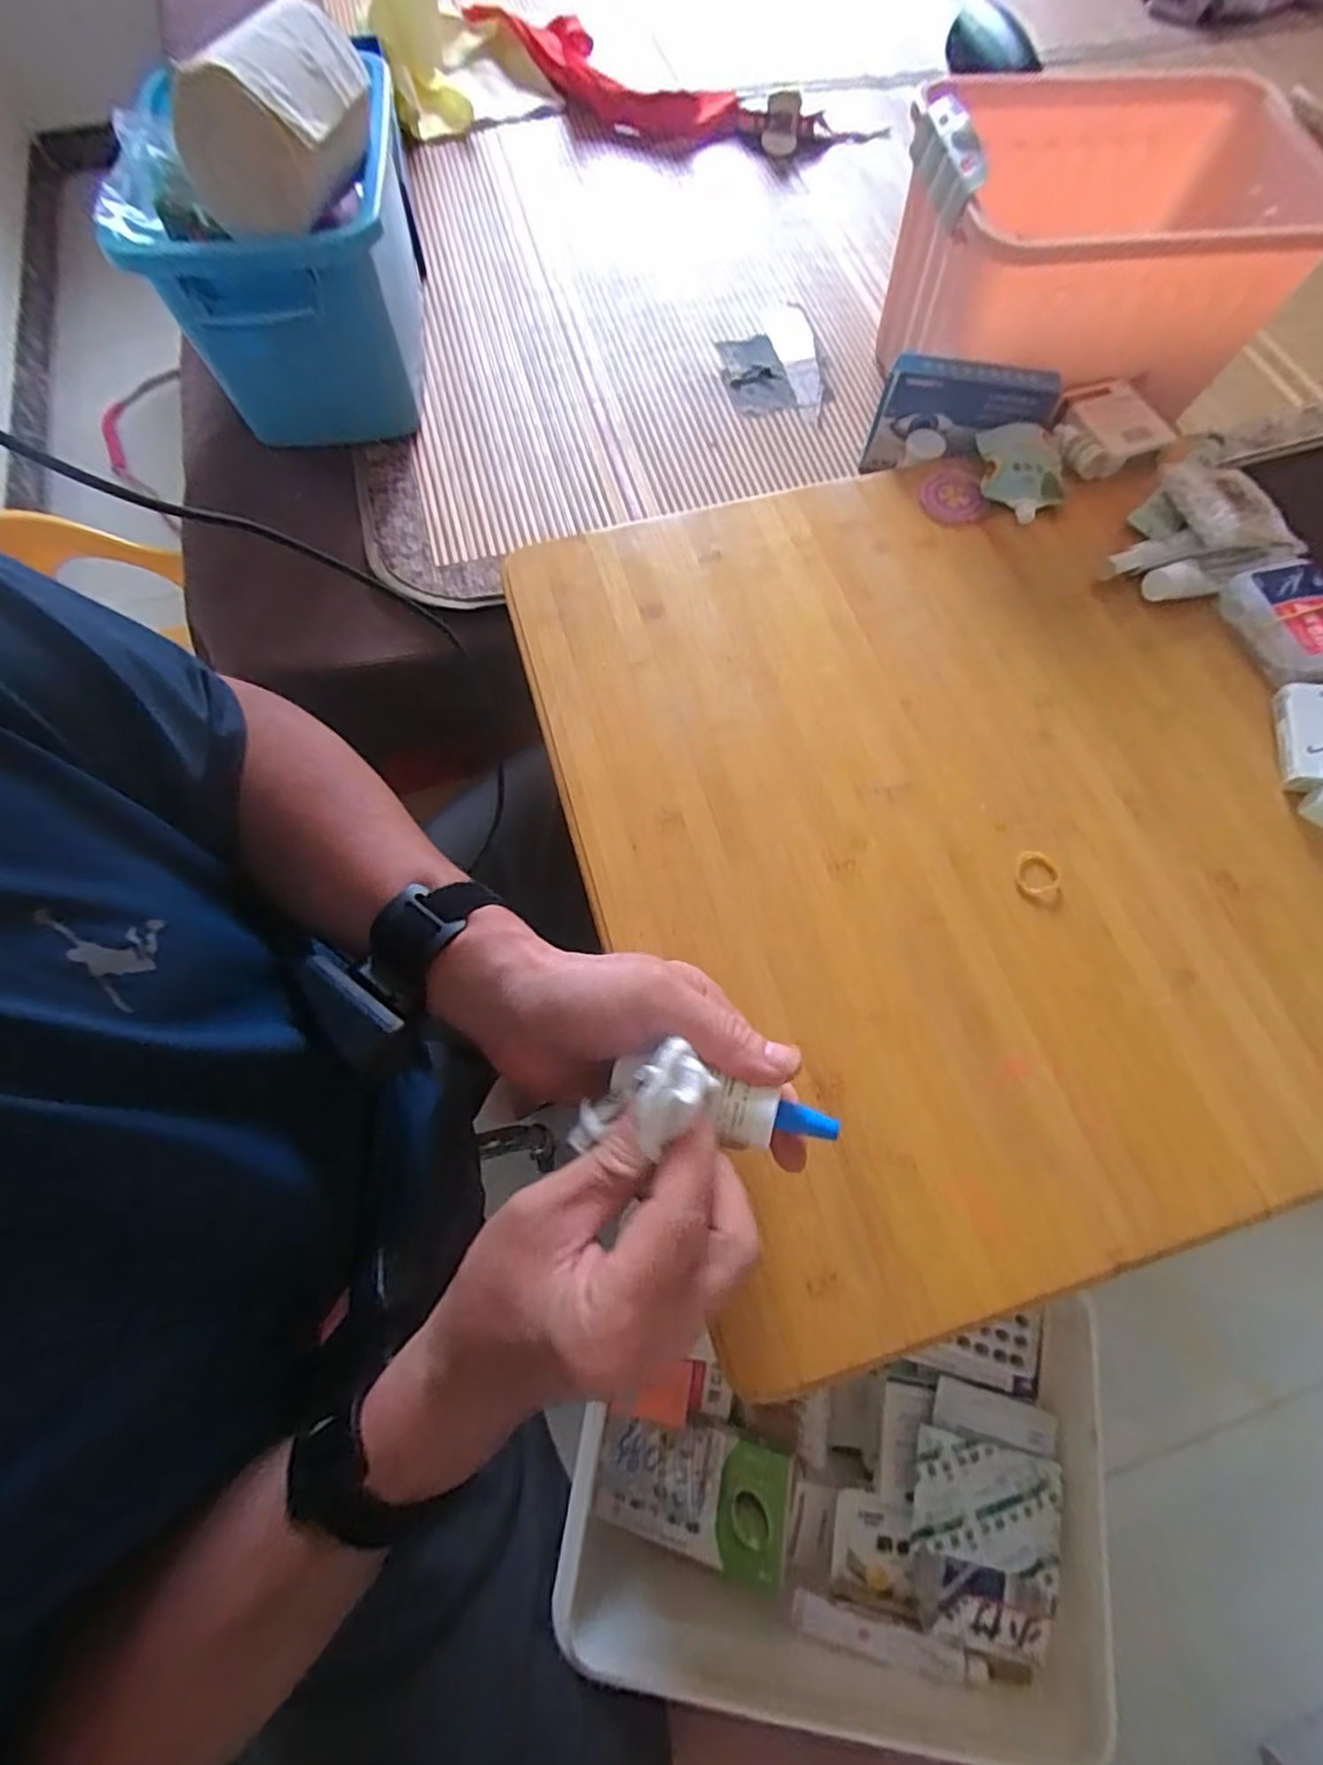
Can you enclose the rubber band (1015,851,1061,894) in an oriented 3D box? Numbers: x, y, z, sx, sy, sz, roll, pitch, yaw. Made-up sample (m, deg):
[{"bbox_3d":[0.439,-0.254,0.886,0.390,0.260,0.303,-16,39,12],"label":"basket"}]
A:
[{"bbox_3d":[0.234,-0.005,0.412,0.029,0.004,0.027,0,69,0],"label":"rubber band"}]

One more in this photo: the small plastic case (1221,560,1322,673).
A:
[{"bbox_3d":[0.451,-0.187,0.471,0.060,0.026,0.088,-15,70,-6],"label":"small plastic case"}]

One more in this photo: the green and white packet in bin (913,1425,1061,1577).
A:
[{"bbox_3d":[0.217,0.412,0.439,0.096,0.011,0.065,16,63,1],"label":"green and white packet in bin"}]

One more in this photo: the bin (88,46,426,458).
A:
[{"bbox_3d":[-0.311,-0.527,0.574,0.194,0.166,0.261,-5,69,-3],"label":"bin"}]

